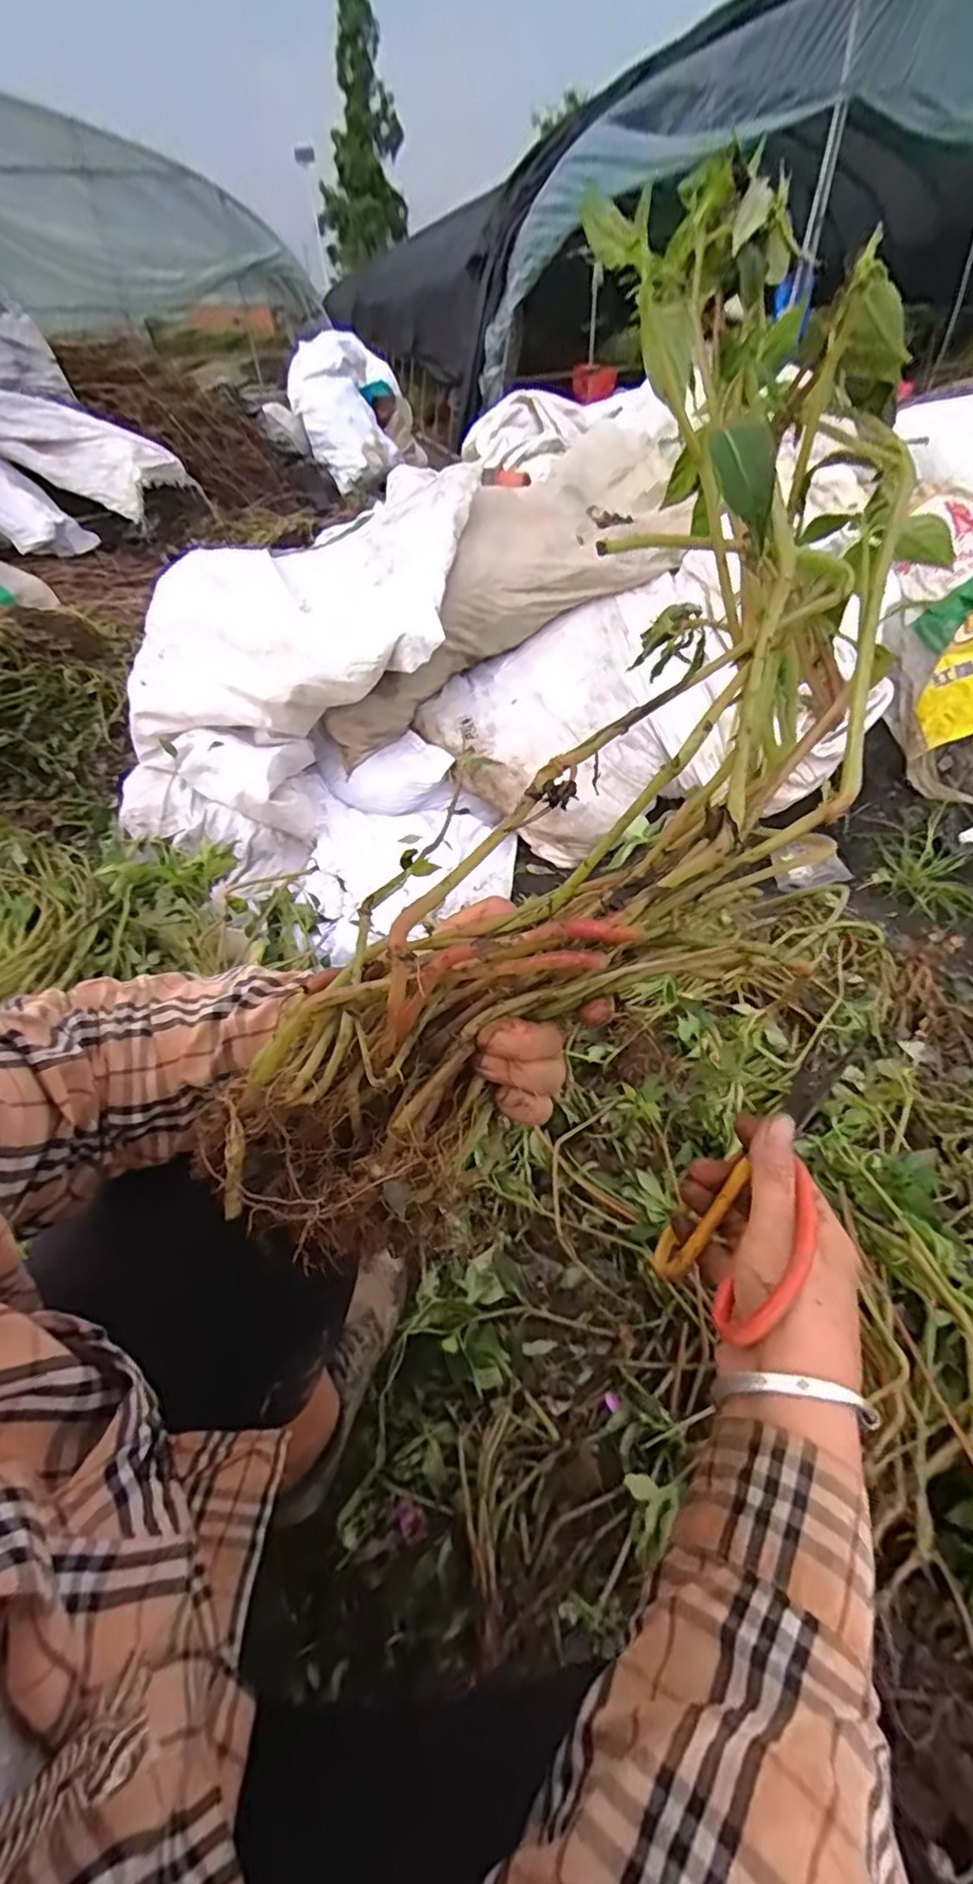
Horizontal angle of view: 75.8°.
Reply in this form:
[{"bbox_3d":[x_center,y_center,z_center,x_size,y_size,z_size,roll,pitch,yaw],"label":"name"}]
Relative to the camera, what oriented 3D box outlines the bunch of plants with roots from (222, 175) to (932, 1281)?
[{"bbox_3d":[0.037,-0.057,0.258,0.151,0.142,0.449,37,95,34],"label":"bunch of plants with roots"}]

